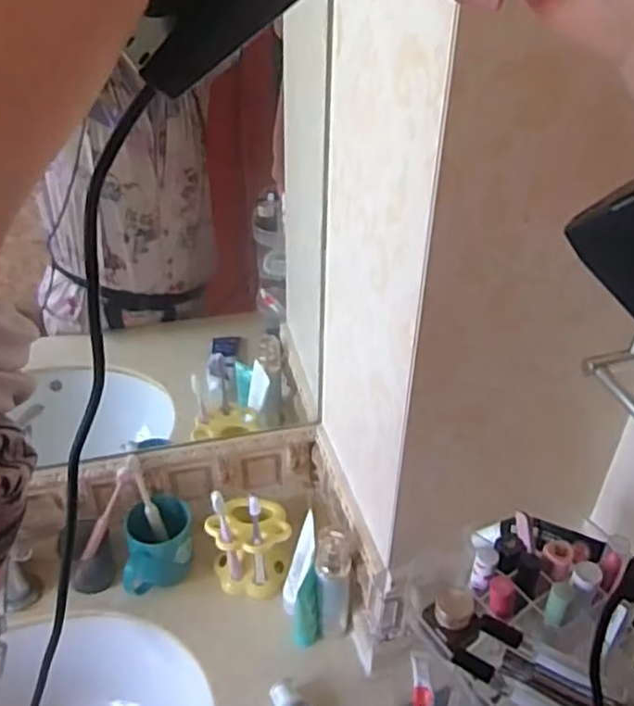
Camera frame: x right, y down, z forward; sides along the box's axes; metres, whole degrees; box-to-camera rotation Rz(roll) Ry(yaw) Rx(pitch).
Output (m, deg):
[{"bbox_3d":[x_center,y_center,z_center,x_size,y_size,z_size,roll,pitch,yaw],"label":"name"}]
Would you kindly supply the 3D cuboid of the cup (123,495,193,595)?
[{"bbox_3d":[-0.206,0.256,0.874,0.080,0.091,0.095,-2,36,-4],"label":"cup"}]

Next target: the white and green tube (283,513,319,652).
[{"bbox_3d":[-0.020,0.280,0.817,0.040,0.141,0.087,-5,37,-8],"label":"white and green tube"}]

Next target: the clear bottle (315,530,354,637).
[{"bbox_3d":[0.020,0.285,0.808,0.044,0.171,0.036,4,36,4],"label":"clear bottle"}]

